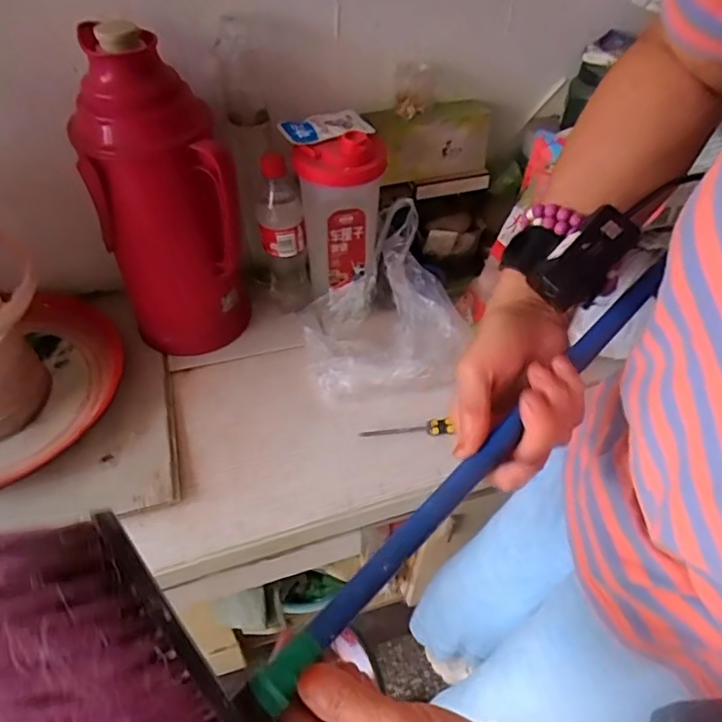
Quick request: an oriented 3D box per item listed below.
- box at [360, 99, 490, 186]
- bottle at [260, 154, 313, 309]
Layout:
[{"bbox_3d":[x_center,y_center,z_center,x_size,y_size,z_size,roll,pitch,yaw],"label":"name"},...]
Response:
[{"bbox_3d":[0.096,-0.326,0.827,0.184,0.085,0.071,-15,50,-15],"label":"box"},{"bbox_3d":[-0.110,-0.177,0.799,0.067,0.247,0.065,-7,49,-8],"label":"bottle"}]

